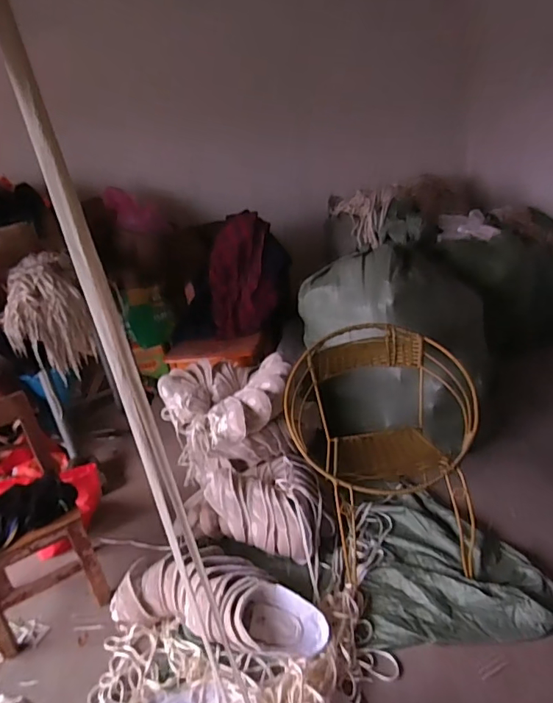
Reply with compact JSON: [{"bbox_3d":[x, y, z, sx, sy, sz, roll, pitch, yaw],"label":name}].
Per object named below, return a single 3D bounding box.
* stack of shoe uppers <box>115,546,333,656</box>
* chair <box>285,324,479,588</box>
[{"bbox_3d":[-0.179,0.716,1.386,0.669,0.133,0.271,-2,24,23],"label":"stack of shoe uppers"},{"bbox_3d":[0.365,0.292,1.586,0.607,0.554,0.602,-10,22,5],"label":"chair"}]

